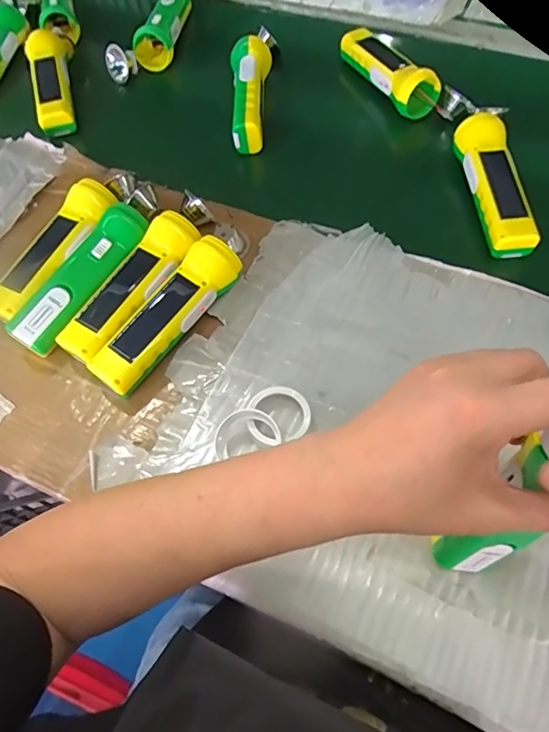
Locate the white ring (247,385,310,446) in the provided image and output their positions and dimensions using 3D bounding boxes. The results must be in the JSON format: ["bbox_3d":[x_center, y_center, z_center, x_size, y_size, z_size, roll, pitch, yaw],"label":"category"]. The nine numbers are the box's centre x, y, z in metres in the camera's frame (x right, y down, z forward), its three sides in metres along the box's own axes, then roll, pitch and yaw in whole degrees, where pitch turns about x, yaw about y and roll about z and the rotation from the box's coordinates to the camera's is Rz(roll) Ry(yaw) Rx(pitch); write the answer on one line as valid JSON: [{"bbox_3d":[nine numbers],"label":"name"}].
[{"bbox_3d":[0.004,0.041,0.401,0.049,0.016,0.050,-2,61,3],"label":"white ring"}]

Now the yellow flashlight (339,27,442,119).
[{"bbox_3d":[0.139,-0.372,0.621,0.065,0.064,0.165,-22,62,-8],"label":"yellow flashlight"}]

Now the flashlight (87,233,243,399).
[{"bbox_3d":[-0.095,-0.046,0.442,0.044,0.043,0.163,32,68,19],"label":"flashlight"}]

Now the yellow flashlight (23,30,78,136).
[{"bbox_3d":[-0.292,-0.372,0.636,0.046,0.038,0.182,-17,61,-6],"label":"yellow flashlight"}]

